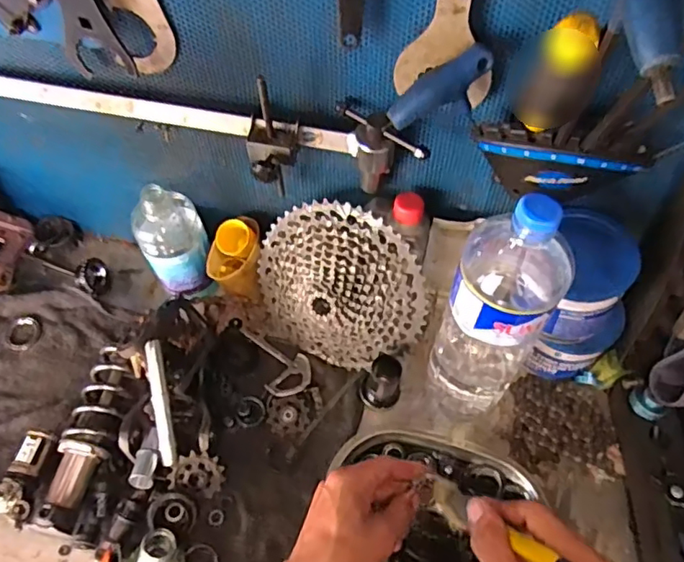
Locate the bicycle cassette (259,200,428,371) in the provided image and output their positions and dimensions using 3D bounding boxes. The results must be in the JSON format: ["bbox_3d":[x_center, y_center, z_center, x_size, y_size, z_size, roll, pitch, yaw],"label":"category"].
[{"bbox_3d":[-0.014,0.014,0.609,0.190,0.195,0.048,53,33,-5],"label":"bicycle cassette"}]

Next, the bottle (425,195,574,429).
[{"bbox_3d":[0.142,0.035,0.532,0.087,0.315,0.093,35,63,23],"label":"bottle"}]

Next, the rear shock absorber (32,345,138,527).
[{"bbox_3d":[-0.266,0.161,0.602,0.053,0.049,0.188,7,56,6],"label":"rear shock absorber"}]

